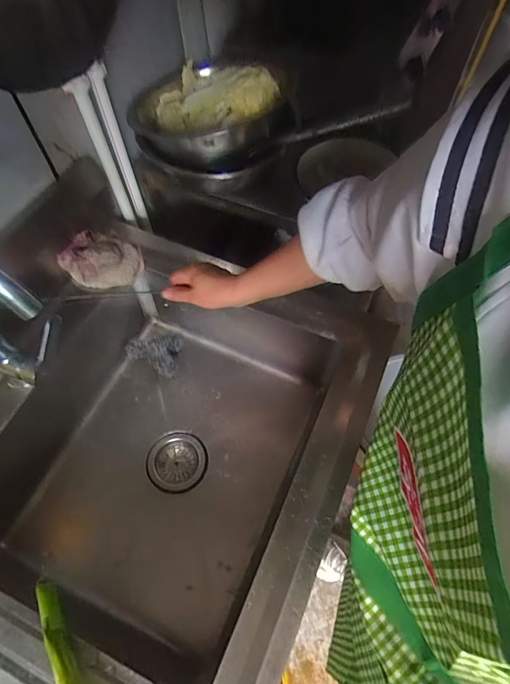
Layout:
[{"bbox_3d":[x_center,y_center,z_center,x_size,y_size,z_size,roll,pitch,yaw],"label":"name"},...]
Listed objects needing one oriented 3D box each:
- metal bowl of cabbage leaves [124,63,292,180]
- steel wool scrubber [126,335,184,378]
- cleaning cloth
[{"bbox_3d":[-0.086,-0.396,0.714,0.256,0.078,0.278,0,60,1],"label":"metal bowl of cabbage leaves"},{"bbox_3d":[-0.206,0.014,0.840,0.100,0.049,0.087,6,60,5],"label":"steel wool scrubber"},{"bbox_3d":[-0.263,-0.144,0.710,0.126,0.066,0.091,-27,63,-14],"label":"cleaning cloth"}]

